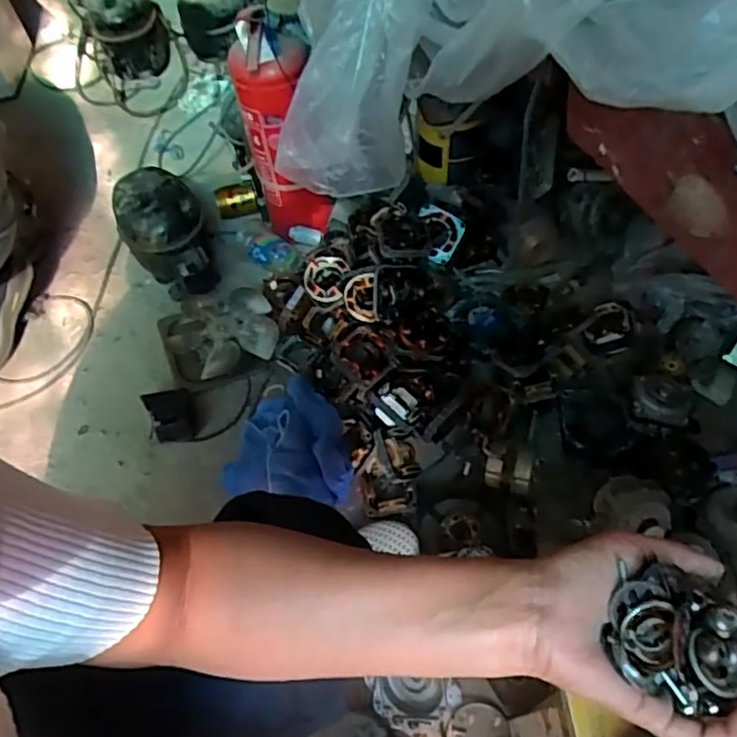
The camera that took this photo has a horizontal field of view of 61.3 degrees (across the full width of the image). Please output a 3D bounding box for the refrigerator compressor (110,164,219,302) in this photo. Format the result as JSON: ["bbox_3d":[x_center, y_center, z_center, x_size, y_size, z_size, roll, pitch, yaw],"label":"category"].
[{"bbox_3d":[-0.360,-0.228,1.144,0.152,0.189,0.214,-21,59,-11],"label":"refrigerator compressor"}]

